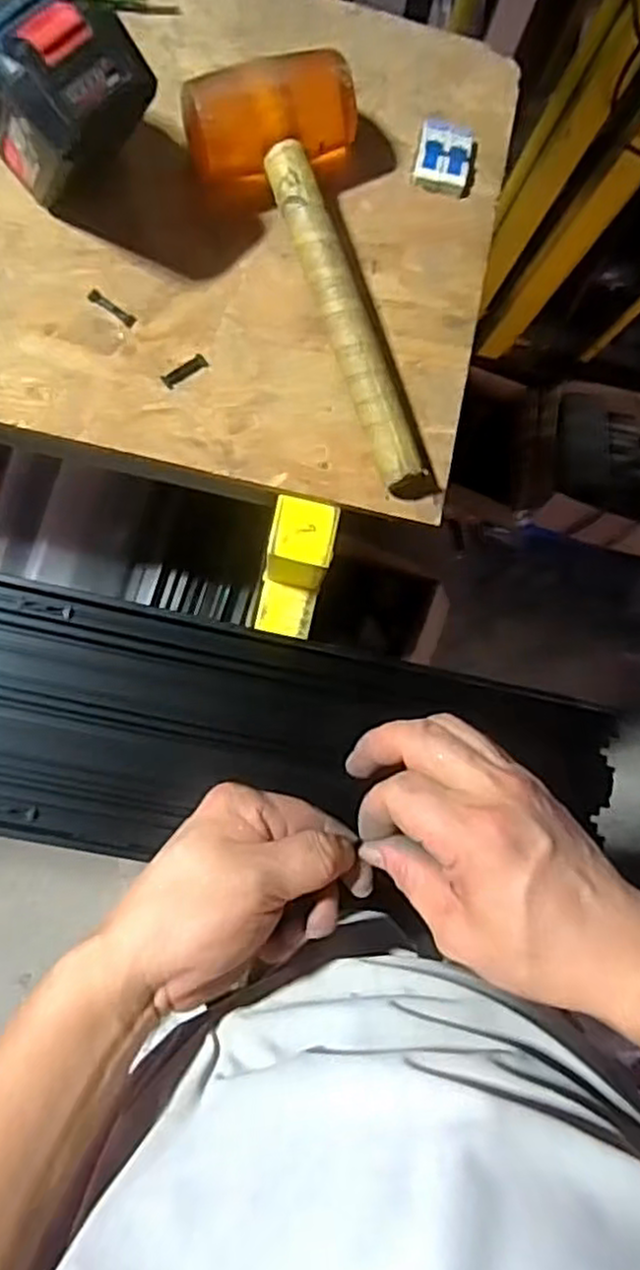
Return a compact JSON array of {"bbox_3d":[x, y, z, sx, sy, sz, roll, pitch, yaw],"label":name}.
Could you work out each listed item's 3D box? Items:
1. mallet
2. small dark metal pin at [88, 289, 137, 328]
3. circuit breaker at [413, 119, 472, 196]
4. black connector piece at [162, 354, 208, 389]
[{"bbox_3d":[0.004,-0.225,0.467,0.112,0.062,0.281,-17,85,-9],"label":"mallet"},{"bbox_3d":[-0.138,-0.218,0.477,0.036,0.004,0.009,34,80,-1],"label":"small dark metal pin"},{"bbox_3d":[0.089,-0.346,0.518,0.037,0.015,0.047,11,82,-5],"label":"circuit breaker"},{"bbox_3d":[-0.090,-0.177,0.479,0.032,0.004,0.010,-36,88,-10],"label":"black connector piece"}]

